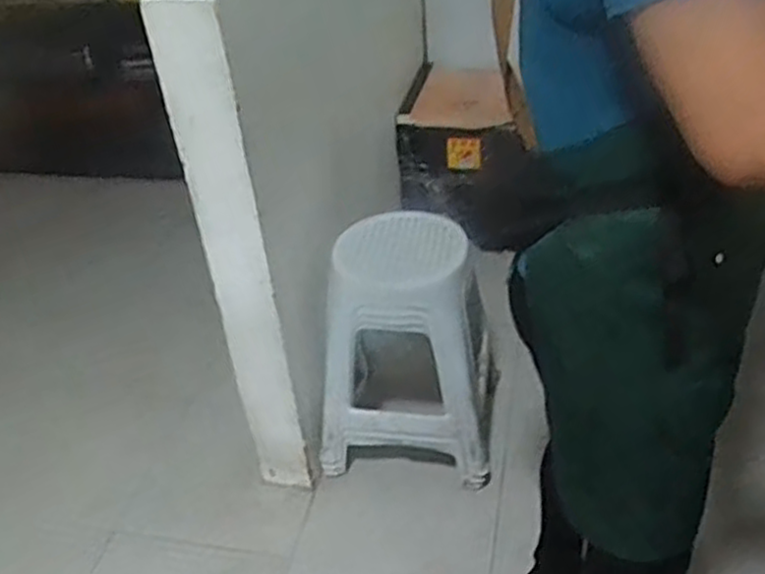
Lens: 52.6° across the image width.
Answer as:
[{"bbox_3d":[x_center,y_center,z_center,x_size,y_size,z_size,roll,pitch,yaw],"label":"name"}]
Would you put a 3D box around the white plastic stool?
[{"bbox_3d":[0.066,0.132,1.649,0.342,0.487,0.305,6,37,10],"label":"white plastic stool"}]

